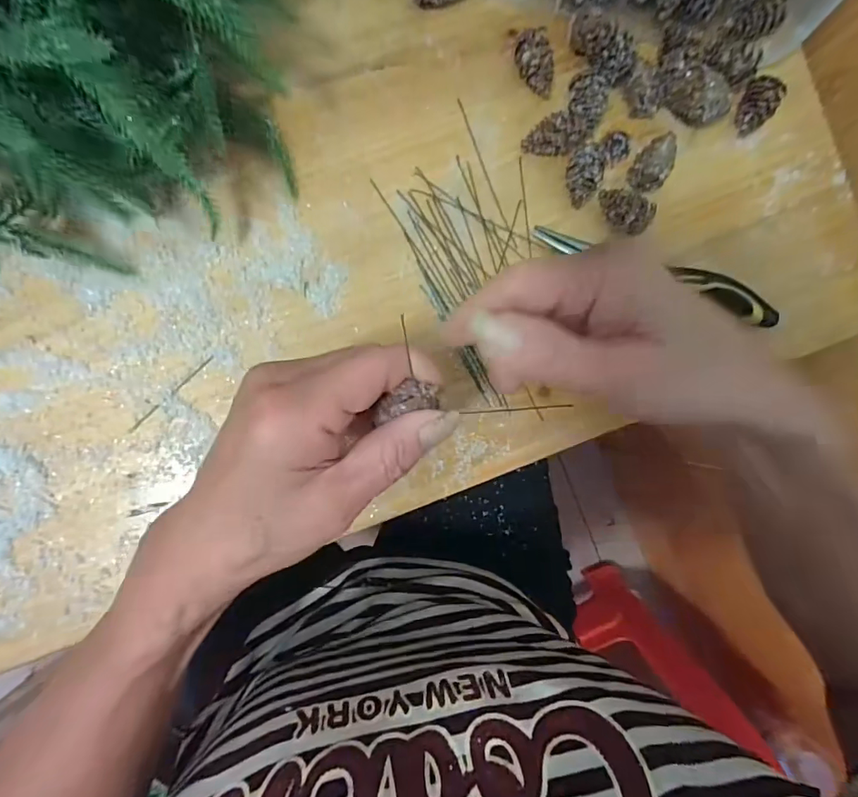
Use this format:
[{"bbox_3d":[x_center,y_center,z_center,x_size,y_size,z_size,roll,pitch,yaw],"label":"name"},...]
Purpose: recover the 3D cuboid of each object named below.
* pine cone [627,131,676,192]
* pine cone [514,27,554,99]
[{"bbox_3d":[0.139,-0.147,0.297,0.020,0.020,0.038,25,88,-5],"label":"pine cone"},{"bbox_3d":[0.065,-0.203,0.291,0.021,0.024,0.033,-26,93,-5],"label":"pine cone"}]

